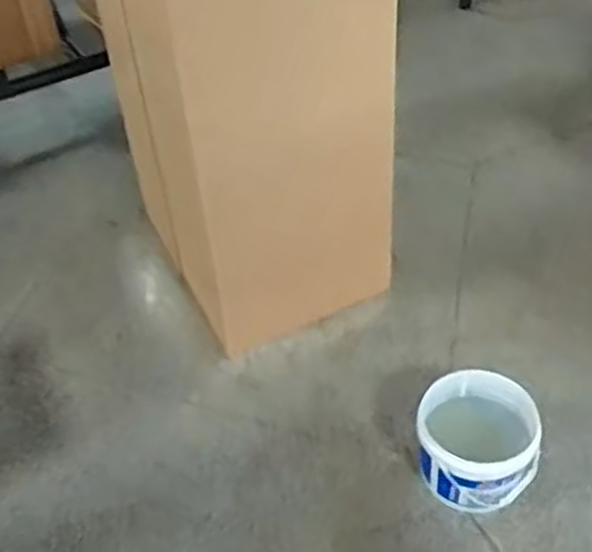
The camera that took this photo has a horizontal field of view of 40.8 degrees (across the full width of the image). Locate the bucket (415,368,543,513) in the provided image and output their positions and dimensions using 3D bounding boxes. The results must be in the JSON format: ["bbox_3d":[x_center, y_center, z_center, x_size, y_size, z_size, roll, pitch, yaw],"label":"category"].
[{"bbox_3d":[0.374,0.340,1.664,0.222,0.208,0.238,-2,43,2],"label":"bucket"}]

